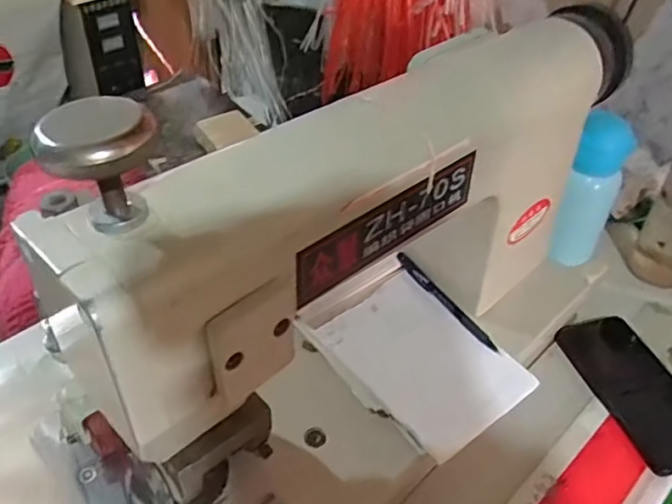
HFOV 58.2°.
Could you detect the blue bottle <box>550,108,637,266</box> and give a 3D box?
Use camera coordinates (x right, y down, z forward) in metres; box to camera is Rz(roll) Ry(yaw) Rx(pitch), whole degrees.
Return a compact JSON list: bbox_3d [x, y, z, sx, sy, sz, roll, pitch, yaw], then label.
[{"bbox_3d":[0.306,-0.077,0.713,0.059,0.175,0.051,15,18,13],"label":"blue bottle"}]

